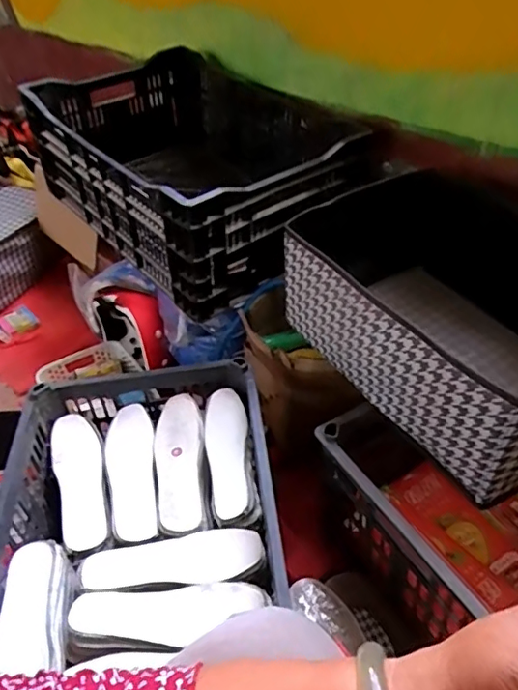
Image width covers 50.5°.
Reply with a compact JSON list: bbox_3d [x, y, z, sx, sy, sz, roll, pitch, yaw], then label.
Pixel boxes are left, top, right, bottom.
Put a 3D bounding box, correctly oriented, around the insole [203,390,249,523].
[{"bbox_3d":[-0.046,0.150,0.781,0.062,0.022,0.215,-6,39,-3],"label":"insole"}]

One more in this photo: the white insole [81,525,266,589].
[{"bbox_3d":[-0.107,0.259,0.672,0.214,0.018,0.068,-3,39,2],"label":"white insole"}]

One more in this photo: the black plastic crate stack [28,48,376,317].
[{"bbox_3d":[-0.129,-0.356,1.090,0.460,0.261,0.611,-28,45,-26],"label":"black plastic crate stack"}]

